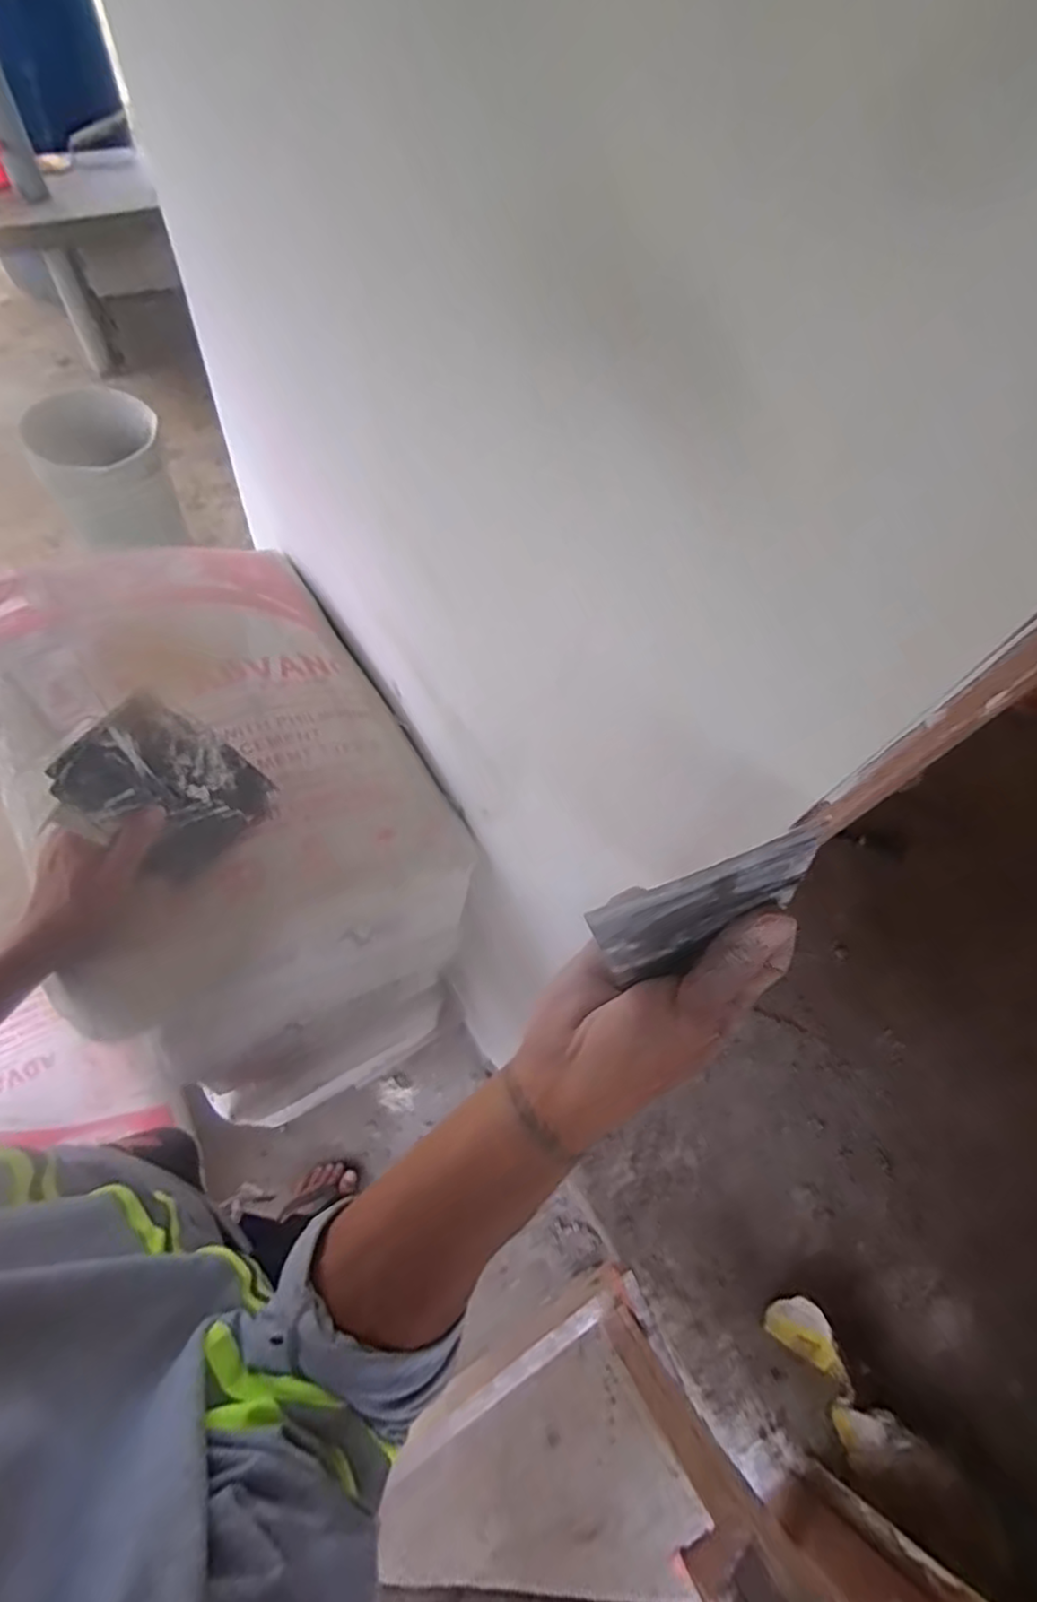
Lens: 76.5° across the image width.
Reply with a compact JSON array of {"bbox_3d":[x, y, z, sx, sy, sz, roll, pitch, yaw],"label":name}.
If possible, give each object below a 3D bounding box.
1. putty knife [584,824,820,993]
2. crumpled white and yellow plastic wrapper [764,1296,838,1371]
[{"bbox_3d":[0.077,0.046,0.271,0.092,0.069,0.004,-23,52,-1],"label":"putty knife"},{"bbox_3d":[0.518,0.948,1.181,0.112,0.089,0.084,31,63,8],"label":"crumpled white and yellow plastic wrapper"}]

